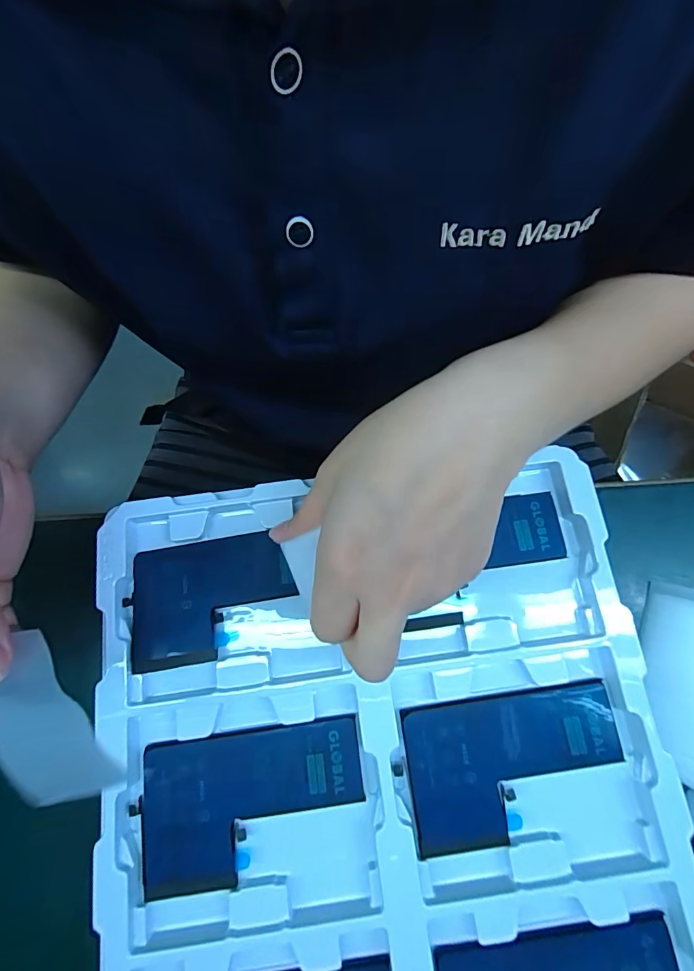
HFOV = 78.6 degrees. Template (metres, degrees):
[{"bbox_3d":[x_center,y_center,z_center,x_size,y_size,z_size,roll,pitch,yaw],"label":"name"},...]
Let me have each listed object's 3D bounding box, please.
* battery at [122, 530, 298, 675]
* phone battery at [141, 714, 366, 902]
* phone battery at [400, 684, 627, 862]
[{"bbox_3d":[-0.075,0.061,0.233,0.087,0.006,0.063,-11,77,-2],"label":"battery"},{"bbox_3d":[-0.046,0.158,0.210,0.108,0.005,0.066,-8,77,-2],"label":"phone battery"},{"bbox_3d":[0.084,0.141,0.214,0.107,0.004,0.064,-7,77,-2],"label":"phone battery"}]

